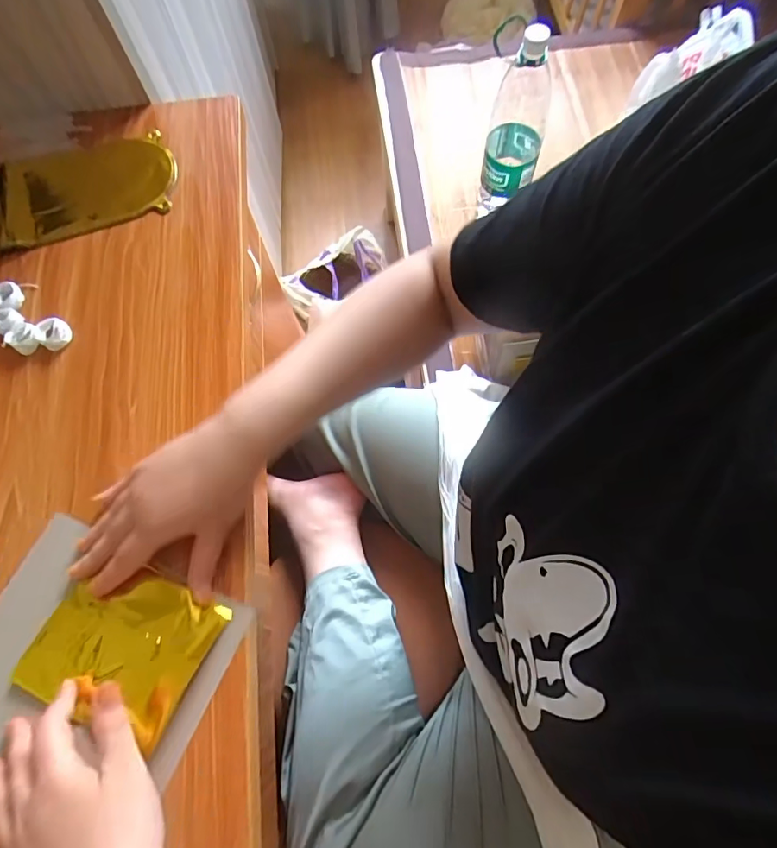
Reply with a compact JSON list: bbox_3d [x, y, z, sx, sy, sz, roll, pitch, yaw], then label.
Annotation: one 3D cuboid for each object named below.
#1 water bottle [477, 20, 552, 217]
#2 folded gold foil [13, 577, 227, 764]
[{"bbox_3d":[0.198,-0.443,0.774,0.084,0.318,0.085,12,70,6],"label":"water bottle"},{"bbox_3d":[-0.198,0.165,0.370,0.125,0.007,0.103,20,71,9],"label":"folded gold foil"}]

